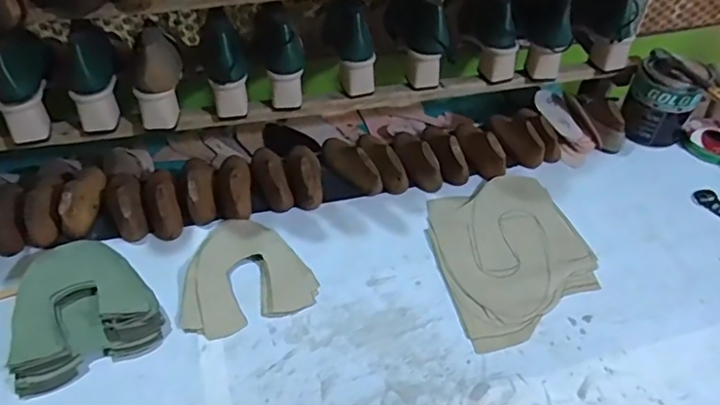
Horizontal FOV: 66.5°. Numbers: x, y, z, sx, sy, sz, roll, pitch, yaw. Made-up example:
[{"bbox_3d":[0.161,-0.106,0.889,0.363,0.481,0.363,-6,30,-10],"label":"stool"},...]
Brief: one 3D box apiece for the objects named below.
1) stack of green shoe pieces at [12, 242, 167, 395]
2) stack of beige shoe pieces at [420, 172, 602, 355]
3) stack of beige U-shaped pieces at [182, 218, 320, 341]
[{"bbox_3d":[-0.350,0.129,0.692,0.162,0.044,0.169,-20,51,-19],"label":"stack of green shoe pieces"},{"bbox_3d":[0.217,0.068,0.794,0.225,0.009,0.265,-12,49,-13],"label":"stack of beige shoe pieces"},{"bbox_3d":[-0.166,0.091,0.757,0.172,0.015,0.174,-18,51,-18],"label":"stack of beige U-shaped pieces"}]

